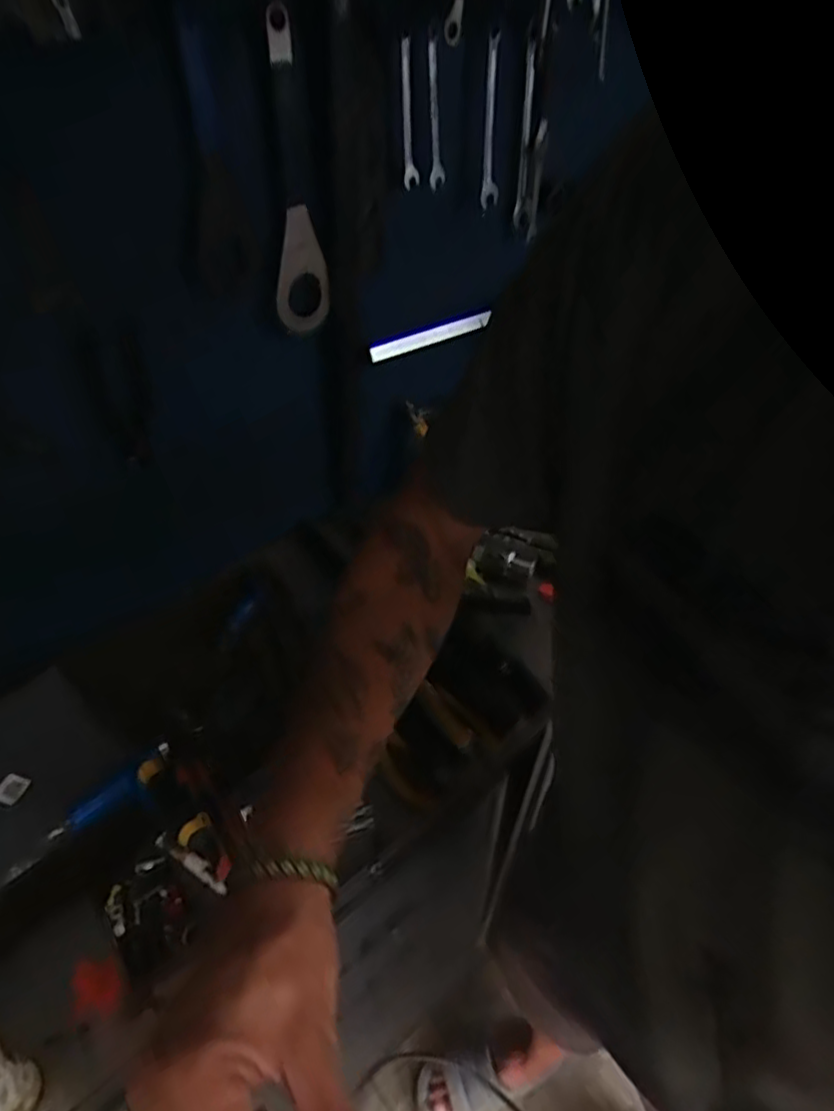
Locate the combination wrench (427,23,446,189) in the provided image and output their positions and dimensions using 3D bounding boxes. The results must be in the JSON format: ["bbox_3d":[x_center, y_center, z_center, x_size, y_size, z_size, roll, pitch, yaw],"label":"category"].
[{"bbox_3d":[0.021,-0.472,0.688,0.021,0.139,0.004,-27,44,-30],"label":"combination wrench"}]

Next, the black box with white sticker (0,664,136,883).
[{"bbox_3d":[-0.387,0.211,0.616,0.176,0.028,0.180,31,50,29],"label":"black box with white sticker"}]

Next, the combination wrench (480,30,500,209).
[{"bbox_3d":[0.083,-0.487,0.736,0.004,0.160,0.032,30,51,35],"label":"combination wrench"}]

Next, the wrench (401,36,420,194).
[{"bbox_3d":[-0.007,-0.456,0.674,0.019,0.127,0.004,-27,43,-30],"label":"wrench"}]

